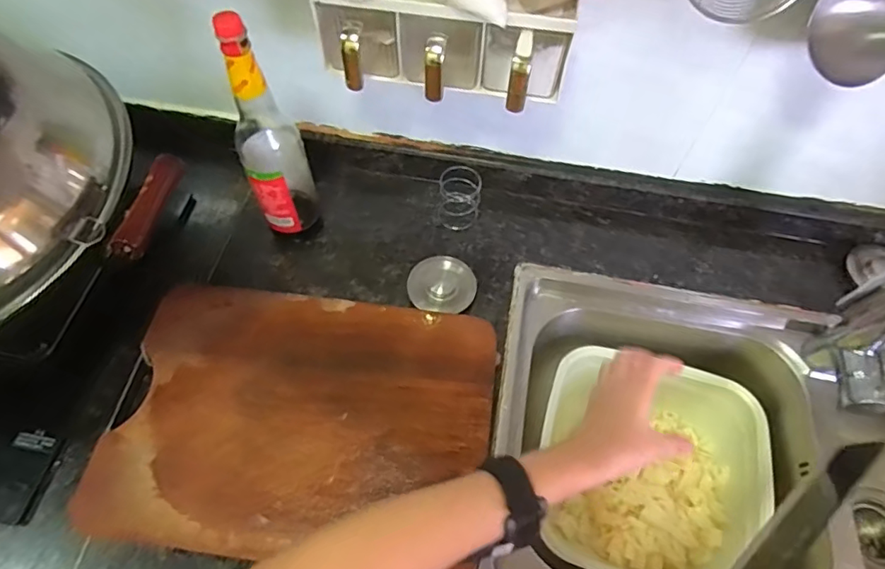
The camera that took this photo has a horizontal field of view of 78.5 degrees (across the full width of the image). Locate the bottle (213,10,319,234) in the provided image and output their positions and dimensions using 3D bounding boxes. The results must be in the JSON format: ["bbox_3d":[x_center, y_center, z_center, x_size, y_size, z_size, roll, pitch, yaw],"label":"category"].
[{"bbox_3d":[-0.183,-0.143,0.583,0.063,0.283,0.055,-17,62,-12],"label":"bottle"}]

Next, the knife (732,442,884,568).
[{"bbox_3d":[0.260,0.243,0.446,0.290,0.086,0.027,-40,69,-17],"label":"knife"}]

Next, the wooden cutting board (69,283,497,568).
[{"bbox_3d":[-0.141,0.138,0.570,0.376,0.037,0.265,6,60,1],"label":"wooden cutting board"}]

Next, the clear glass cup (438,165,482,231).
[{"bbox_3d":[0.023,-0.114,0.707,0.053,0.061,0.061,8,60,3],"label":"clear glass cup"}]

